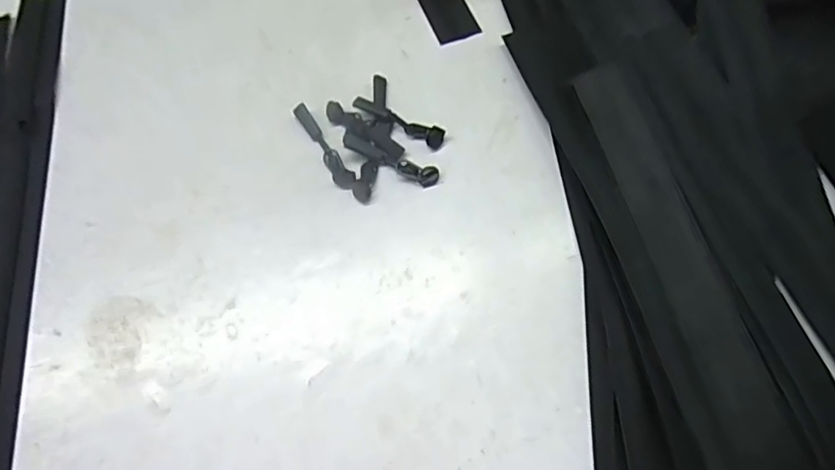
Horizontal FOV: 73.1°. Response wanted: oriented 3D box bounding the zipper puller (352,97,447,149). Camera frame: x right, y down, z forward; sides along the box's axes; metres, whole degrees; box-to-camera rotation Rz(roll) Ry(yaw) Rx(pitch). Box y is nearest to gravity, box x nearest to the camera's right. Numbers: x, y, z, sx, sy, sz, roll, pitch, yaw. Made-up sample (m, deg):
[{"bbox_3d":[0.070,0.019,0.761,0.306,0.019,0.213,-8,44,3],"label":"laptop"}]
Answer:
[{"bbox_3d":[-0.011,-0.072,0.355,0.060,0.009,0.012,25,73,10],"label":"zipper puller"}]

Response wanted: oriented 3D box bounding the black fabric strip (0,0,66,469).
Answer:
[{"bbox_3d":[-0.243,-0.006,0.338,0.030,0.005,0.350,-7,70,-1],"label":"black fabric strip"}]

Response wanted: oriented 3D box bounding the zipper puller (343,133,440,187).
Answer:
[{"bbox_3d":[-0.016,-0.046,0.345,0.061,0.008,0.011,21,72,9],"label":"zipper puller"}]

